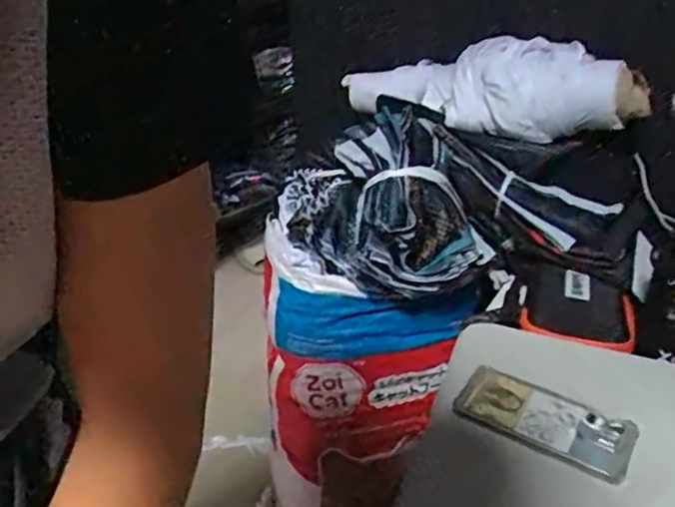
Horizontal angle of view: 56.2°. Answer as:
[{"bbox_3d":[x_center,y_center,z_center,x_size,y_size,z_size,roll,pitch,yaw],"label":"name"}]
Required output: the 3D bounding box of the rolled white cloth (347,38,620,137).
[{"bbox_3d":[0.208,-0.271,0.994,0.480,0.124,0.116,21,34,37],"label":"rolled white cloth"}]

